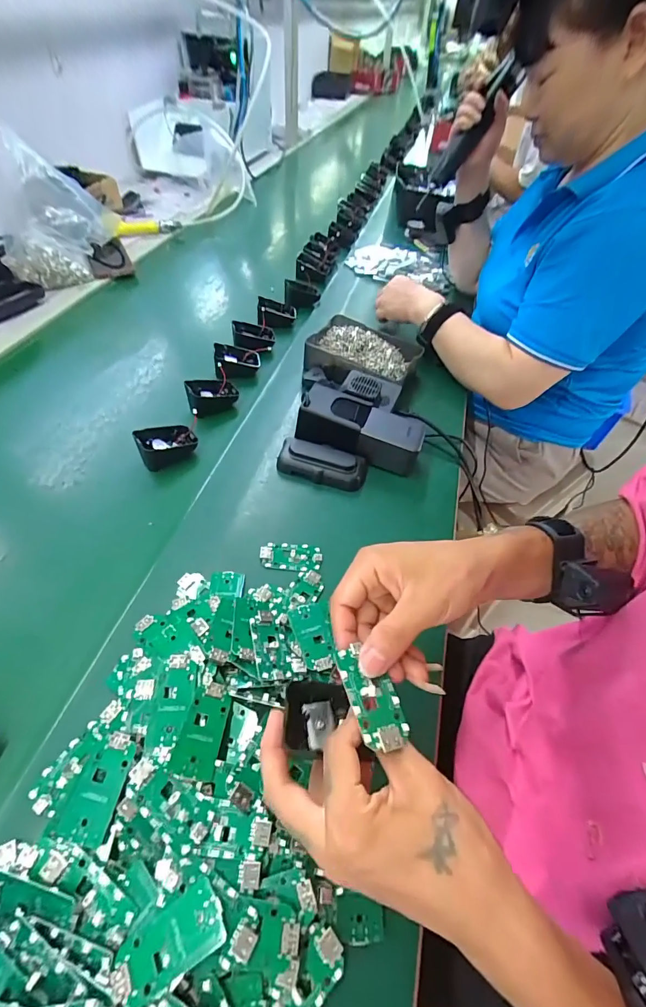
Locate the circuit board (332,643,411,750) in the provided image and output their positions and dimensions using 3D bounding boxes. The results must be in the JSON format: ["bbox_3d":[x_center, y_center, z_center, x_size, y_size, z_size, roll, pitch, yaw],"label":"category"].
[{"bbox_3d":[0.030,0.116,0.253,0.030,0.007,0.059,-13,53,-15],"label":"circuit board"}]

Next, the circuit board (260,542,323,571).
[{"bbox_3d":[-0.034,0.056,0.434,0.064,0.007,0.030,4,51,-1],"label":"circuit board"}]

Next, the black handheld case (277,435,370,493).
[{"bbox_3d":[-0.001,-0.052,0.505,0.110,0.024,0.049,11,51,4],"label":"black handheld case"}]

